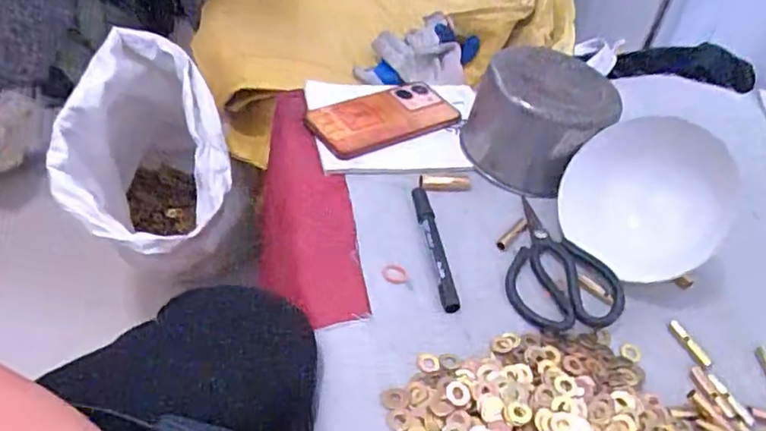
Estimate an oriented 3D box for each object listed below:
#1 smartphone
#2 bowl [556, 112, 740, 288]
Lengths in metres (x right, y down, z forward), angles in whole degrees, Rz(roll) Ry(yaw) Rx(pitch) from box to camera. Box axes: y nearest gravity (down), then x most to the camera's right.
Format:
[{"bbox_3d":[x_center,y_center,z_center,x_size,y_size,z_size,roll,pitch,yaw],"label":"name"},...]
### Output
[{"bbox_3d":[0.001,-0.106,0.653,0.163,0.009,0.083,-21,63,-26],"label":"smartphone"},{"bbox_3d":[0.234,-0.017,0.535,0.138,0.107,0.089,24,46,17],"label":"bowl"}]

